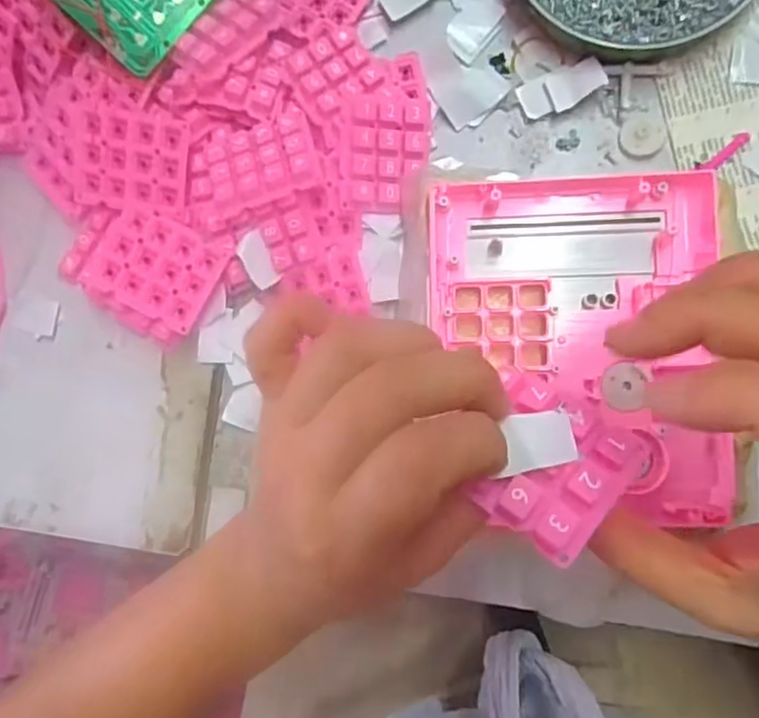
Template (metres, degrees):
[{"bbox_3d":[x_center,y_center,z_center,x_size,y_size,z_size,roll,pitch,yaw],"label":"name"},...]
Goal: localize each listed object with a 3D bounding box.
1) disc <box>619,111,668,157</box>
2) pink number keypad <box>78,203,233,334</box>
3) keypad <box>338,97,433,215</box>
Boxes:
[{"bbox_3d":[0.140,-0.120,0.326,0.023,0.005,0.026,39,92,7],"label":"disc"},{"bbox_3d":[-0.119,-0.049,0.327,0.064,0.008,0.050,28,90,-3],"label":"pink number keypad"},{"bbox_3d":[0.004,-0.108,0.326,0.048,0.009,0.059,-3,103,-19],"label":"keypad"}]

